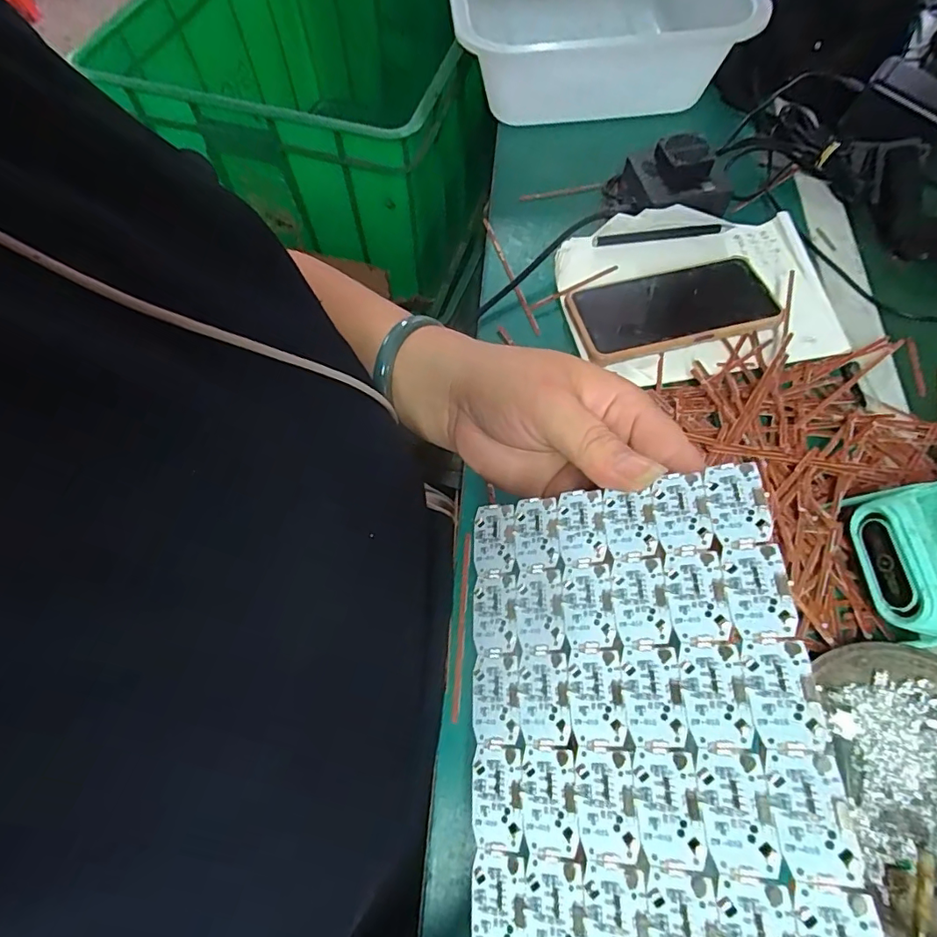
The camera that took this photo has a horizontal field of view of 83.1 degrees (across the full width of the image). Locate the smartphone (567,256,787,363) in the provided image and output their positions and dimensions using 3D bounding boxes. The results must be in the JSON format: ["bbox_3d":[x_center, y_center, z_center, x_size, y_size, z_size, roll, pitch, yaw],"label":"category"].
[{"bbox_3d":[0.164,-0.130,0.427,0.157,0.014,0.075,-13,65,-6],"label":"smartphone"}]

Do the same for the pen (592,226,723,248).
[{"bbox_3d":[0.168,-0.209,0.472,0.116,0.008,0.010,-6,64,-3],"label":"pen"}]

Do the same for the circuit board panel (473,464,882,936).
[{"bbox_3d":[0.051,0.074,0.170,0.104,0.004,0.143,-12,60,23],"label":"circuit board panel"}]

